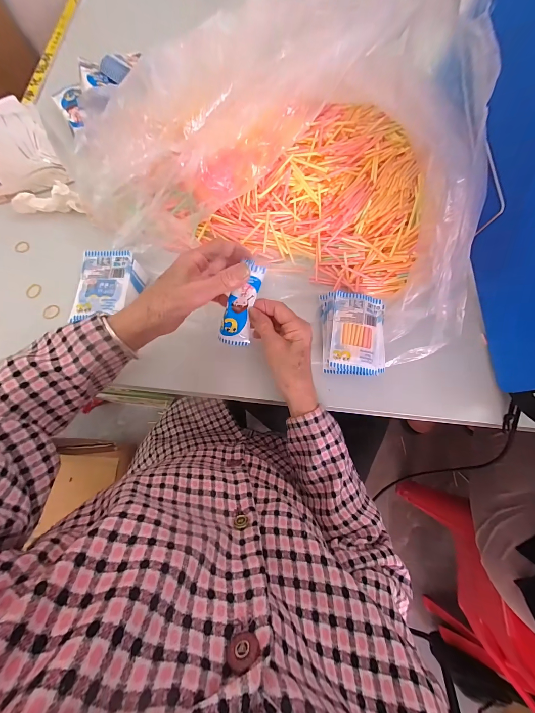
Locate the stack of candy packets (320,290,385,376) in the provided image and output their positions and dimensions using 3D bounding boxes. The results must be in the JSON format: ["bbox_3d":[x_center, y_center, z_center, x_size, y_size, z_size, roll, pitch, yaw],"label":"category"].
[{"bbox_3d":[0.116,-0.030,0.378,0.083,0.032,0.111,4,74,0],"label":"stack of candy packets"}]

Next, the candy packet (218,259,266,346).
[{"bbox_3d":[-0.028,-0.057,0.330,0.035,0.016,0.104,27,120,7],"label":"candy packet"}]

